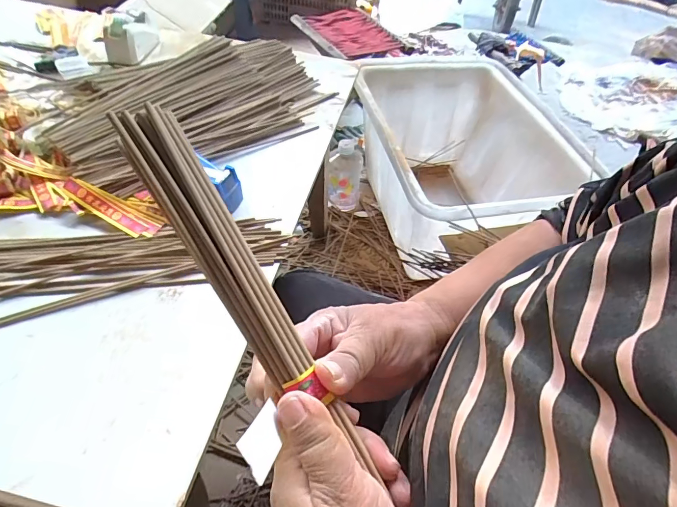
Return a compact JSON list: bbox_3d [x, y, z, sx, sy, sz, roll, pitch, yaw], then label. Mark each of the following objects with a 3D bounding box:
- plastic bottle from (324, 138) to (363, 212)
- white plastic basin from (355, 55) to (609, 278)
[{"bbox_3d":[0.017,-0.224,1.108,0.096,0.192,0.121,6,51,0],"label":"plastic bottle"},{"bbox_3d":[0.290,-0.193,1.009,0.444,0.318,0.586,-7,52,-11],"label":"white plastic basin"}]

